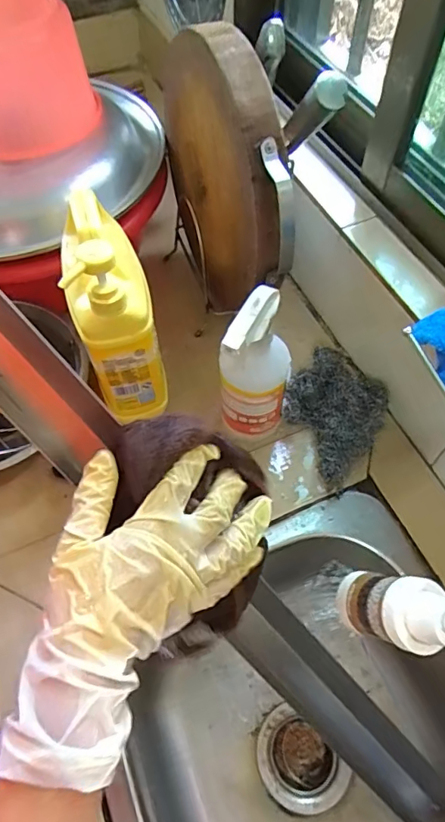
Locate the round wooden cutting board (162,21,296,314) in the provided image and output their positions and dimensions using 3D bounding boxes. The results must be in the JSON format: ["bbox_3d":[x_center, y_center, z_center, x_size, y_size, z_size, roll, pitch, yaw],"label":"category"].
[{"bbox_3d":[-0.003,-0.258,0.560,0.037,0.256,0.281,-19,101,-18],"label":"round wooden cutting board"}]

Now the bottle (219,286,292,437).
[{"bbox_3d":[0.033,-0.037,0.505,0.064,0.180,0.071,9,59,5],"label":"bottle"}]

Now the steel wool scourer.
[{"bbox_3d":[0.127,0.003,0.589,0.108,0.074,0.133,32,64,17],"label":"steel wool scourer"}]

